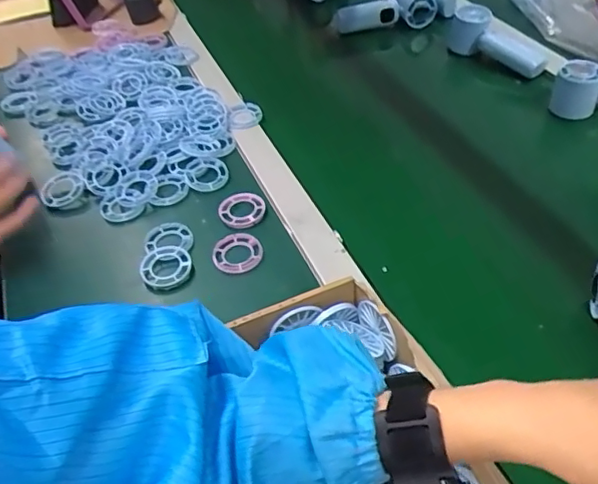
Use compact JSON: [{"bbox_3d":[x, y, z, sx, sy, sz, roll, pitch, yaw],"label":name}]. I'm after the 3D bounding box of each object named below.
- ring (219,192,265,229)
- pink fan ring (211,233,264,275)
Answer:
[{"bbox_3d":[-0.063,-0.035,0.629,0.050,0.006,0.050,-3,46,4],"label":"ring"},{"bbox_3d":[-0.064,0.011,0.589,0.049,0.005,0.047,0,58,0],"label":"pink fan ring"}]

